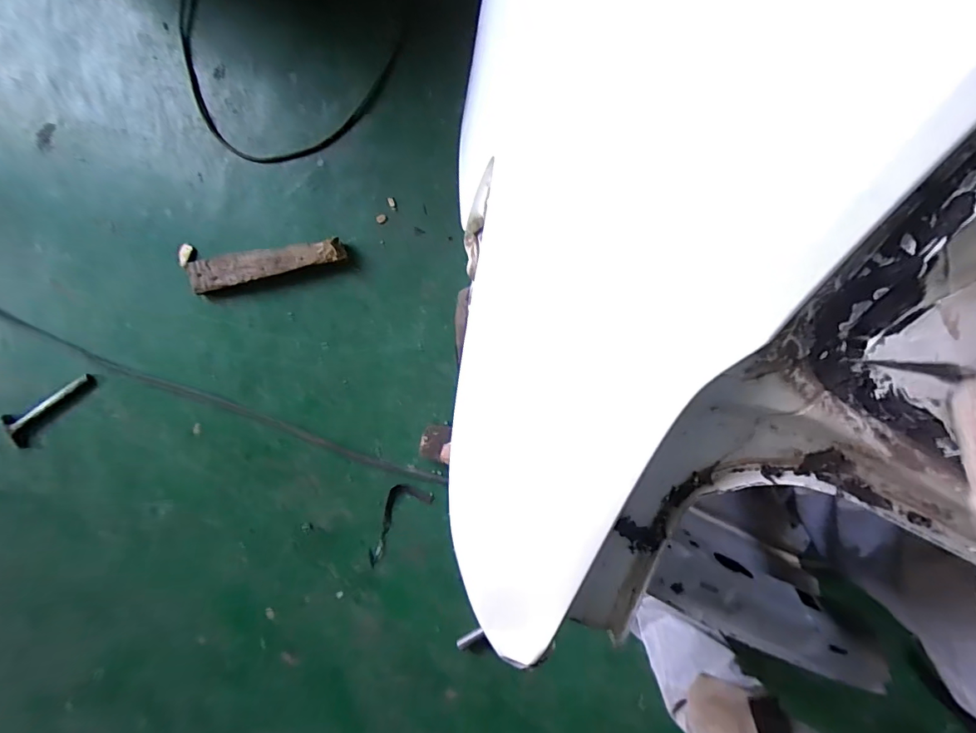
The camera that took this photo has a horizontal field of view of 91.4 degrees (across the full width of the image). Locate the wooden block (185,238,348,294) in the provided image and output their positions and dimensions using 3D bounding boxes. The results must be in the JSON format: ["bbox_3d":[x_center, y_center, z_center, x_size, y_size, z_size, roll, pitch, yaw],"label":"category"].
[{"bbox_3d":[-0.490,-0.225,1.042,0.370,0.054,0.072,-9,92,10],"label":"wooden block"}]

